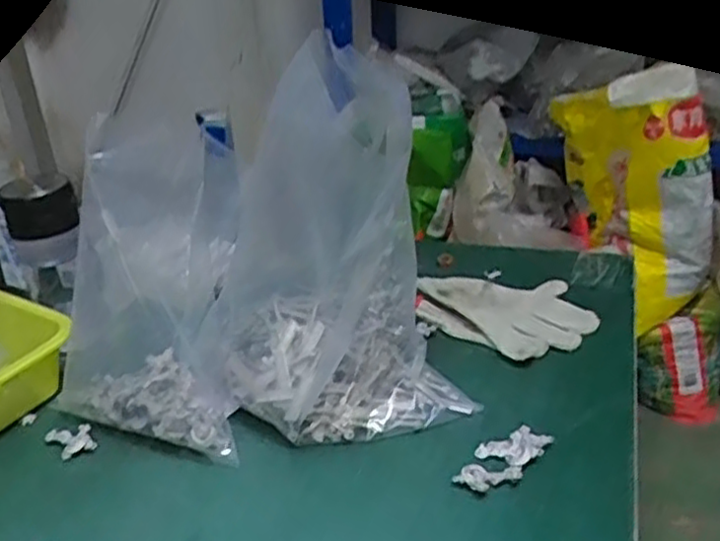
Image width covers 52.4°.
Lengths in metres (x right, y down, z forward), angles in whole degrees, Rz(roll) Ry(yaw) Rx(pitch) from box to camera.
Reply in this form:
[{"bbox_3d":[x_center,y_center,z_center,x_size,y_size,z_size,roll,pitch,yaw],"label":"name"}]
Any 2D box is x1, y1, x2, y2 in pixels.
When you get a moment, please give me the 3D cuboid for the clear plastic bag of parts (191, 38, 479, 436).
[{"bbox_3d":[-0.031,-0.009,0.615,0.216,0.277,0.137,-10,29,-15],"label":"clear plastic bag of parts"}]

